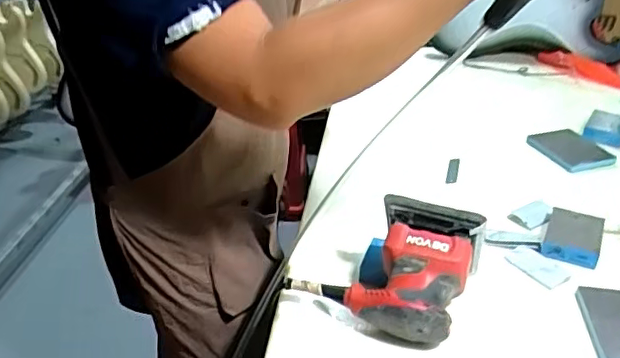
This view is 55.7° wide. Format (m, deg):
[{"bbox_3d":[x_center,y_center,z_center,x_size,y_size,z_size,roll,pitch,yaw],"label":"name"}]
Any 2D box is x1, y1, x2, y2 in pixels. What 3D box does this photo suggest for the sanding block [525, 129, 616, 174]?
[{"bbox_3d":[0.454,-0.055,1.022,0.116,0.014,0.112,-14,34,-21],"label":"sanding block"}]

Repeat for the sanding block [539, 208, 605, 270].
[{"bbox_3d":[0.349,0.077,0.784,0.070,0.023,0.104,15,35,23],"label":"sanding block"}]

